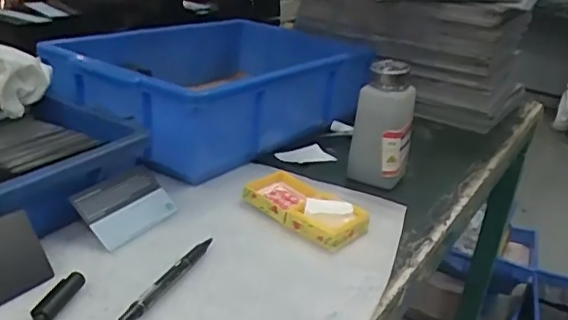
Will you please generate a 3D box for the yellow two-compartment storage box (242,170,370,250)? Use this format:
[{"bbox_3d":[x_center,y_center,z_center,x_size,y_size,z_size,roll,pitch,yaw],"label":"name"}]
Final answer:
[{"bbox_3d":[0.019,0.039,0.513,0.117,0.023,0.062,25,30,35],"label":"yellow two-compartment storage box"}]

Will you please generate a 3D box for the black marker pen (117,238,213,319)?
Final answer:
[{"bbox_3d":[-0.084,0.085,0.399,0.014,0.012,0.120,15,26,19],"label":"black marker pen"}]

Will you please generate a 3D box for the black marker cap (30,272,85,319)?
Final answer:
[{"bbox_3d":[-0.148,0.090,0.369,0.013,0.012,0.043,12,25,12],"label":"black marker cap"}]

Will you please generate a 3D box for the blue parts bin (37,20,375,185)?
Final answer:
[{"bbox_3d":[-0.074,-0.085,0.676,0.212,0.096,0.379,25,31,36],"label":"blue parts bin"}]

